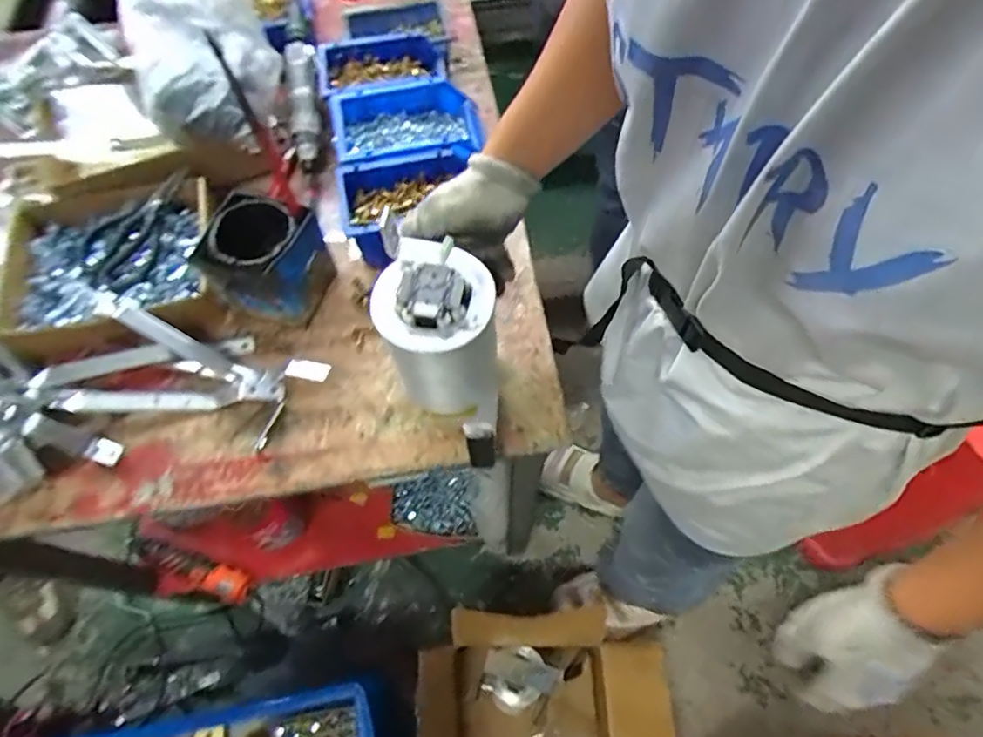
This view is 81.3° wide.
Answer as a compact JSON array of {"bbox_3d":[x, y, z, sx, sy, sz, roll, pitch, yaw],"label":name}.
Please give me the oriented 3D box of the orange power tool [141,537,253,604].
[{"bbox_3d":[-0.525,0.345,0.999,0.216,0.050,0.050,19,66,11],"label":"orange power tool"}]

